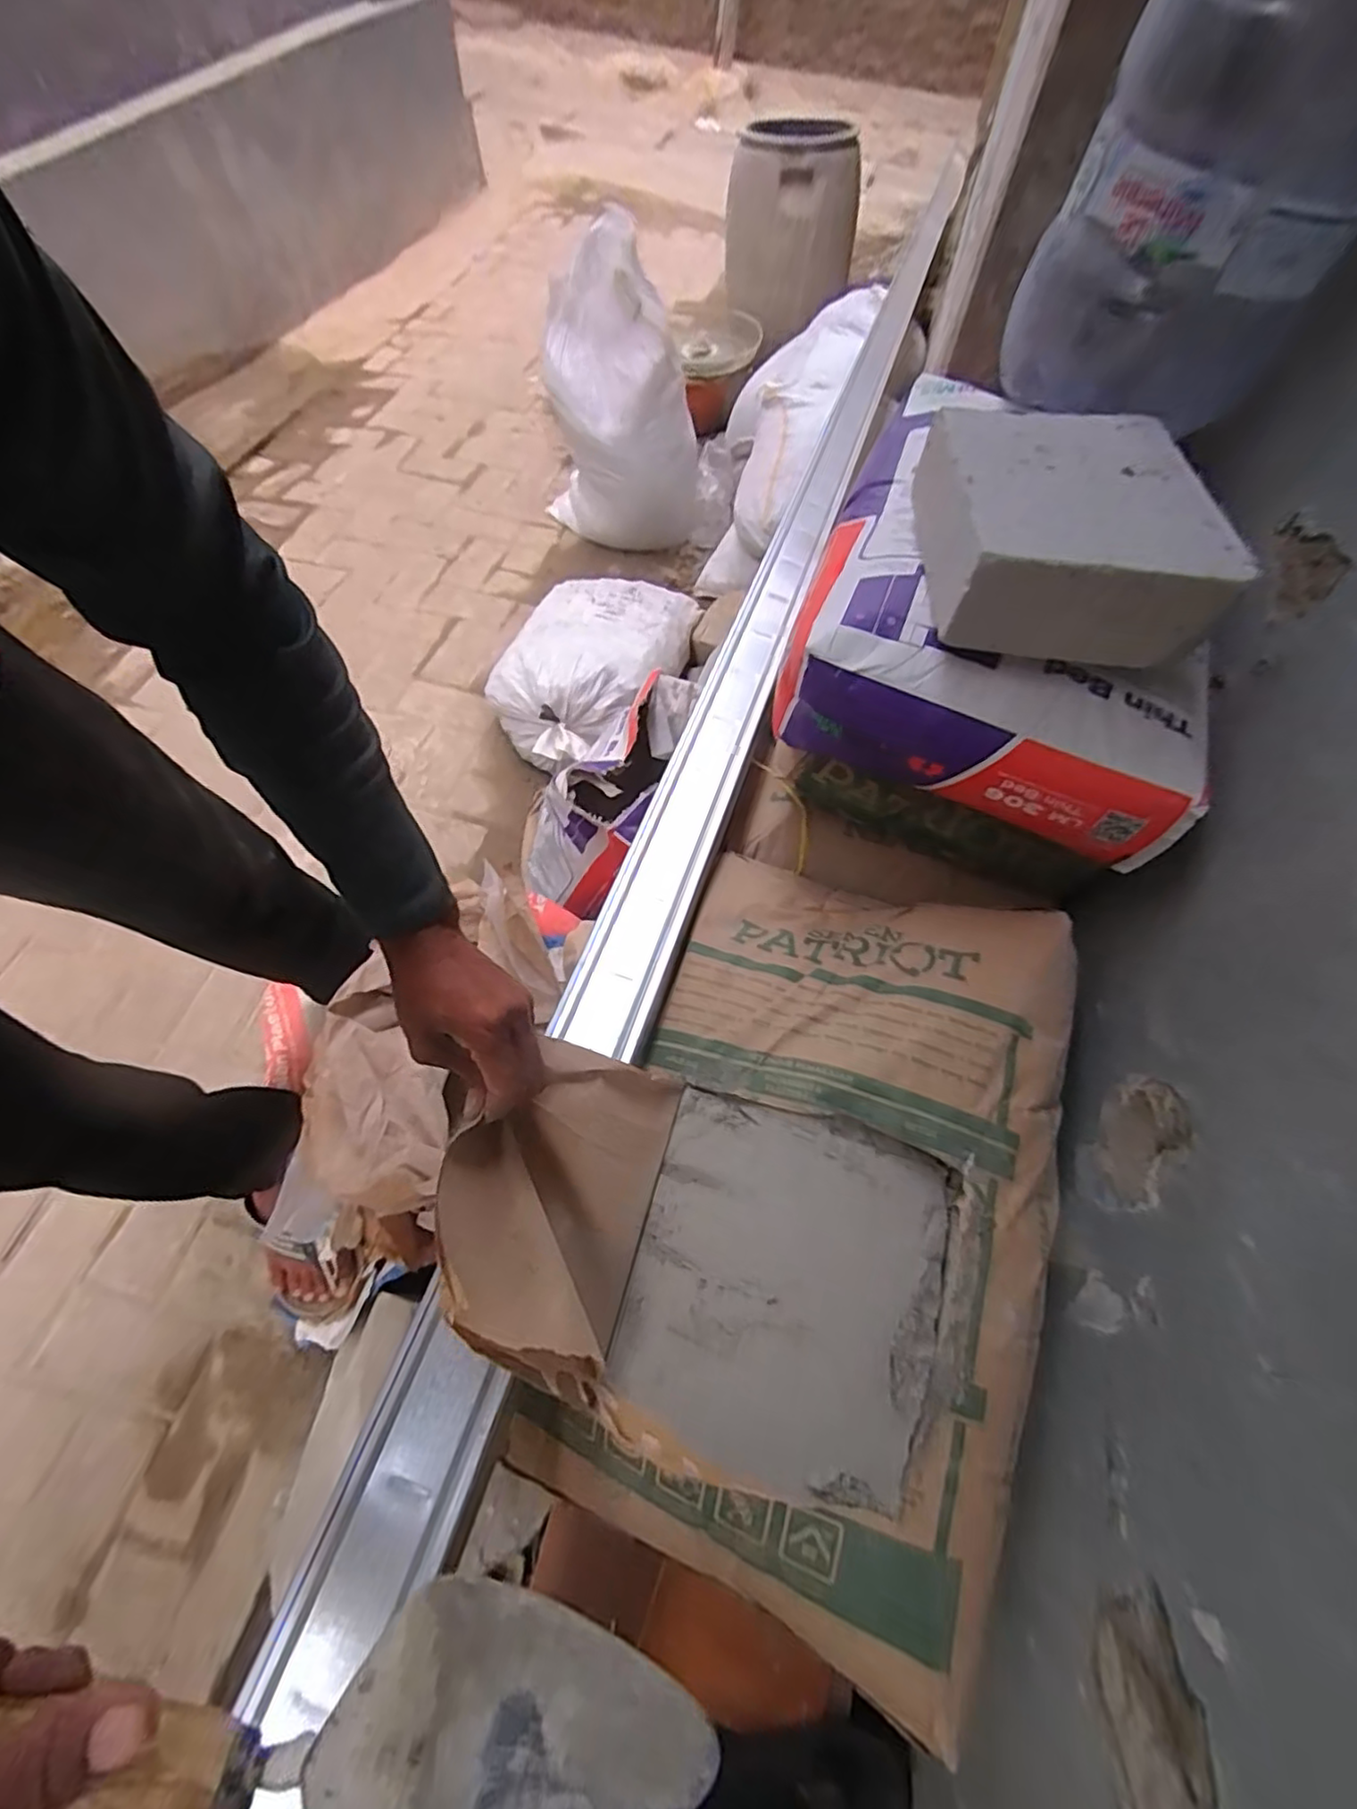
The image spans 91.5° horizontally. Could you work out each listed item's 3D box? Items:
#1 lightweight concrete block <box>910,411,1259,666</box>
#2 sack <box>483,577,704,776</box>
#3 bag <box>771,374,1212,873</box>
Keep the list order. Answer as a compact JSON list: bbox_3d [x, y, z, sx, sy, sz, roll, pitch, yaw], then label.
[{"bbox_3d":[0.301,-0.304,0.530,0.200,0.076,0.243,3,62,-2],"label":"lightweight concrete block"},{"bbox_3d":[-0.176,-0.469,1.318,0.312,0.132,0.496,21,63,8],"label":"sack"},{"bbox_3d":[0.317,-0.318,0.654,0.343,0.107,0.506,18,62,6],"label":"bag"}]

